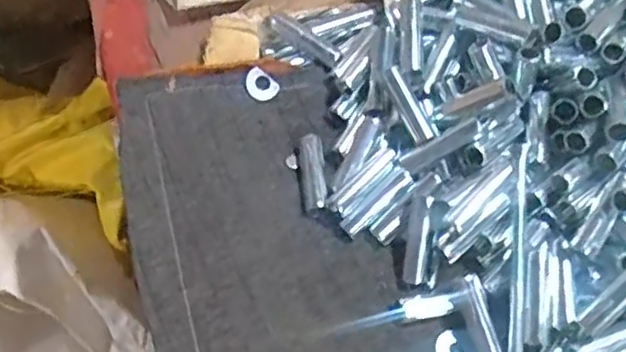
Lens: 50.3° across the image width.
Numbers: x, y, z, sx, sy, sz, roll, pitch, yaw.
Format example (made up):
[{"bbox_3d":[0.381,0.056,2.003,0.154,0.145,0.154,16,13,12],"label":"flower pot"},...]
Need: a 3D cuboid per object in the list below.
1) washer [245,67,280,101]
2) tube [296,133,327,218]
[{"bbox_3d":[-0.029,-0.049,0.365,0.019,0.004,0.015,35,81,-20],"label":"washer"},{"bbox_3d":[-0.001,-0.002,0.345,0.013,0.008,0.048,-2,60,-6],"label":"tube"}]

